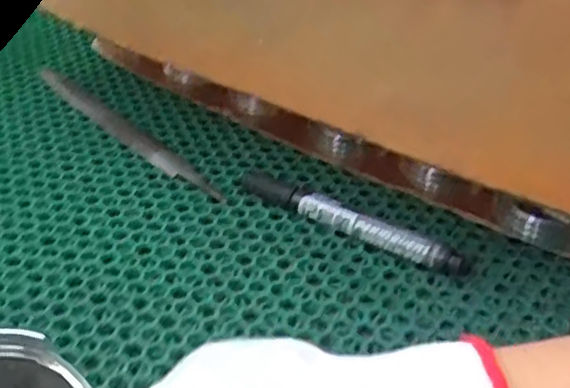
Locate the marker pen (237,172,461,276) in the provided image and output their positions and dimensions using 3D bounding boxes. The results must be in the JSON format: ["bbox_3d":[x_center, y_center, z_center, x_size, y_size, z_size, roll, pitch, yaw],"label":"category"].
[{"bbox_3d":[0.034,0.015,0.395,0.144,0.019,0.015,21,44,24],"label":"marker pen"}]

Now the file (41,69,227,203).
[{"bbox_3d":[-0.120,-0.050,0.494,0.021,0.004,0.228,-31,48,-32],"label":"file"}]

